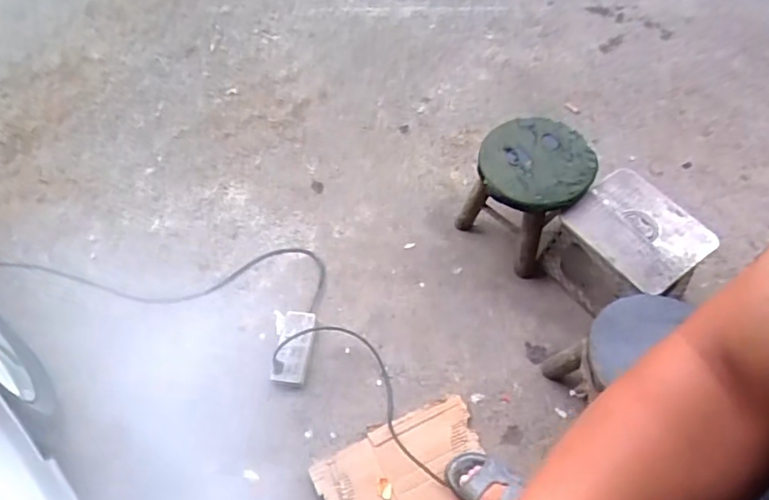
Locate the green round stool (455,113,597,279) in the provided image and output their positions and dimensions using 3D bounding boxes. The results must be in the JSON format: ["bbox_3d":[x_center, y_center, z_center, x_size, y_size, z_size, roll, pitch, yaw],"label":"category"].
[{"bbox_3d":[0.359,-0.140,1.398,0.245,0.278,0.264,39,67,24],"label":"green round stool"}]

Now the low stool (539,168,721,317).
[{"bbox_3d":[0.547,0.000,1.310,0.246,0.219,0.280,-30,61,-15],"label":"low stool"}]

